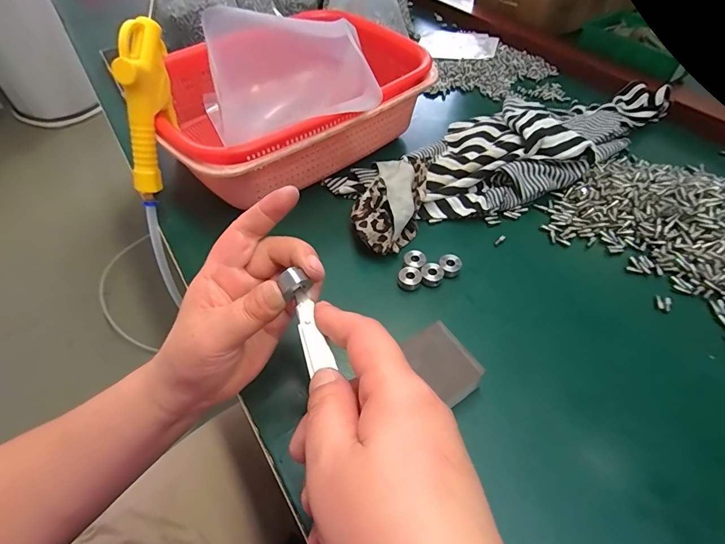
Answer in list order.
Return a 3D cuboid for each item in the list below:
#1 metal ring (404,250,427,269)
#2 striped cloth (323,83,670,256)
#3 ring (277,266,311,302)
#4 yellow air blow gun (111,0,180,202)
[{"bbox_3d":[0.047,-0.012,0.344,0.019,0.007,0.015,16,54,13],"label":"metal ring"},{"bbox_3d":[0.170,-0.140,0.424,0.424,0.050,0.131,-21,55,-15],"label":"striped cloth"},{"bbox_3d":[-0.038,0.007,0.217,0.016,0.016,0.010,-29,57,-21],"label":"ring"},{"bbox_3d":[-0.175,-0.172,0.325,0.020,0.218,0.070,13,14,11],"label":"yellow air blow gun"}]

